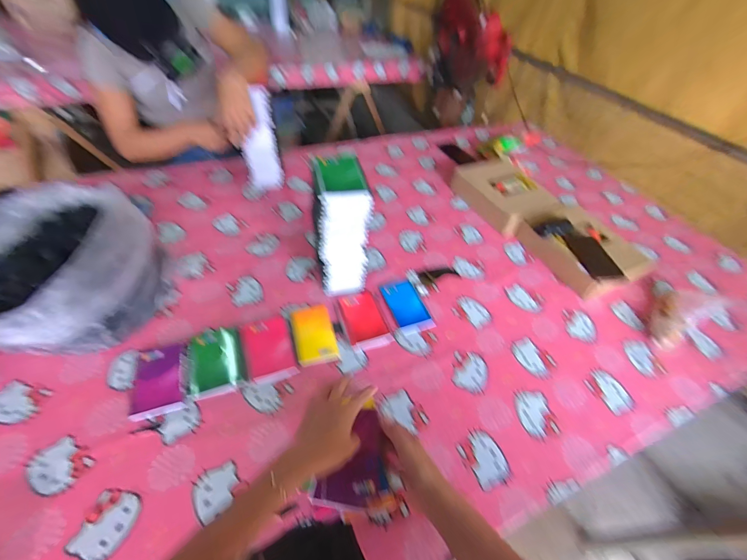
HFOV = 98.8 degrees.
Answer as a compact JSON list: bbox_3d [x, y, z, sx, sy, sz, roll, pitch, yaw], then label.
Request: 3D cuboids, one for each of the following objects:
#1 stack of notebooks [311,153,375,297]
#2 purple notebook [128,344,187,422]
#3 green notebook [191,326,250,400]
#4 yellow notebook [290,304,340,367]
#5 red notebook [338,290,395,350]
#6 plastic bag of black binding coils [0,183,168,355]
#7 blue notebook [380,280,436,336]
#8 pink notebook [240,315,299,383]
[{"bbox_3d":[-0.074,-0.100,0.692,0.102,0.291,0.131,-9,50,-13],"label":"stack of notebooks"},{"bbox_3d":[-0.394,0.184,0.589,0.083,0.009,0.130,-11,51,-15],"label":"purple notebook"},{"bbox_3d":[-0.302,0.156,0.622,0.097,0.016,0.133,-13,52,-17],"label":"green notebook"},{"bbox_3d":[-0.125,0.113,0.676,0.081,0.013,0.137,-11,51,-15],"label":"yellow notebook"},{"bbox_3d":[-0.023,0.089,0.711,0.085,0.013,0.142,-16,52,-19],"label":"red notebook"},{"bbox_3d":[-0.629,-0.030,0.641,0.356,0.180,0.311,25,51,15],"label":"plastic bag of black binding coils"},{"bbox_3d":[0.078,0.063,0.747,0.081,0.012,0.137,-14,52,-17],"label":"blue notebook"},{"bbox_3d":[-0.210,0.138,0.646,0.085,0.018,0.141,-16,52,-19],"label":"pink notebook"}]

